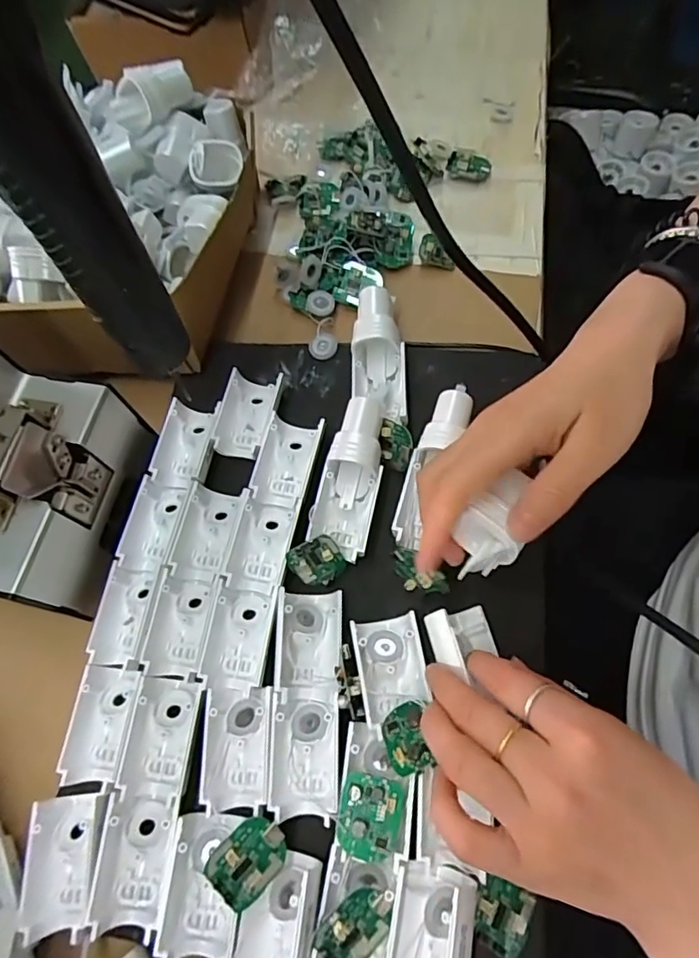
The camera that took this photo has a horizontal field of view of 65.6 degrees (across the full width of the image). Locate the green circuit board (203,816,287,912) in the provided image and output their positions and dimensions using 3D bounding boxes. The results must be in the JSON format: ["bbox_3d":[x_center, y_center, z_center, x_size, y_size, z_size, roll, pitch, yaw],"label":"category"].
[{"bbox_3d":[-0.046,0.174,0.248,0.034,0.006,0.027,-38,85,-26],"label":"green circuit board"}]

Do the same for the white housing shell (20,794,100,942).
[{"bbox_3d":[-0.142,0.191,0.268,0.034,0.020,0.058,-2,66,7],"label":"white housing shell"}]

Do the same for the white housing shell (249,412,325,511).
[{"bbox_3d":[-0.038,-0.012,0.336,0.034,0.016,0.057,9,68,11],"label":"white housing shell"}]

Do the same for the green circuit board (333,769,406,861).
[{"bbox_3d":[0.010,0.157,0.252,0.029,0.006,0.033,12,69,12],"label":"green circuit board"}]

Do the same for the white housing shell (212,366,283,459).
[{"bbox_3d":[-0.066,-0.043,0.351,0.033,0.014,0.056,8,68,11],"label":"white housing shell"}]

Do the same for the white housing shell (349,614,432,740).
[{"bbox_3d":[0.022,0.100,0.284,0.034,0.021,0.053,-11,66,3],"label":"white housing shell"}]

